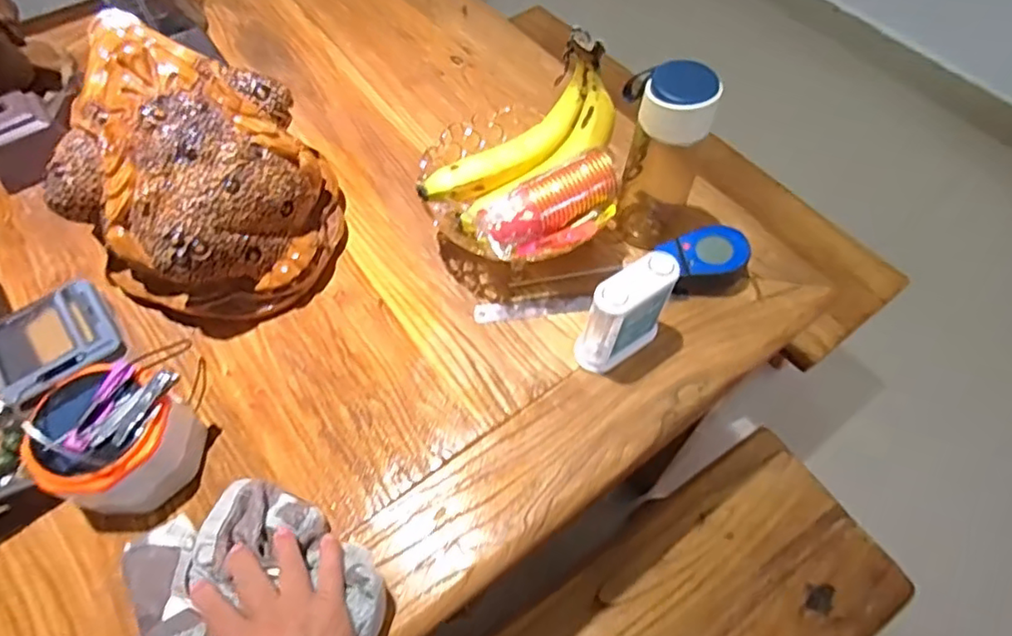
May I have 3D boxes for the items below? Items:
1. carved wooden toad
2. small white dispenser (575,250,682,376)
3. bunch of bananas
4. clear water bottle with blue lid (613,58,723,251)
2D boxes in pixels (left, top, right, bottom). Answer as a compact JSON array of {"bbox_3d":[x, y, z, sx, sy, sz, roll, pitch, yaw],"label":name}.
[{"bbox_3d":[-0.301,-0.140,0.593,0.240,0.174,0.233,12,60,7],"label":"carved wooden toad"},{"bbox_3d":[0.108,-0.003,0.544,0.084,0.112,0.038,-28,63,-16],"label":"small white dispenser"},{"bbox_3d":[0.014,-0.177,0.583,0.220,0.074,0.091,-39,65,-3],"label":"bunch of bananas"},{"bbox_3d":[0.150,-0.160,0.593,0.087,0.205,0.060,24,62,14],"label":"clear water bottle with blue lid"}]

